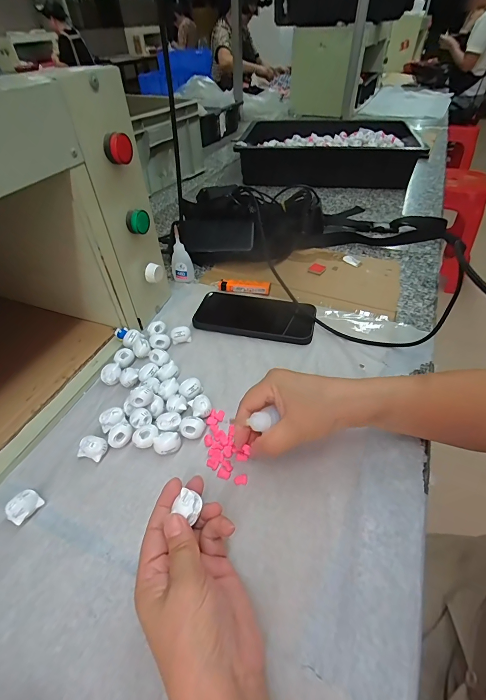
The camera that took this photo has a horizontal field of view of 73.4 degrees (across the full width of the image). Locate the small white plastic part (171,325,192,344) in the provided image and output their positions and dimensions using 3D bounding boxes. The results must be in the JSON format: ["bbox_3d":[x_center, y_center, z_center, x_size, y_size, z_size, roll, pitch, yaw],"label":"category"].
[{"bbox_3d":[-0.081,-0.019,0.428,0.025,0.022,0.013,-10,46,-7],"label":"small white plastic part"}]

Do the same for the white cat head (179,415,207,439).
[{"bbox_3d":[-0.051,0.080,0.333,0.026,0.019,0.020,-19,48,-15],"label":"white cat head"}]

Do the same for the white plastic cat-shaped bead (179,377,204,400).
[{"bbox_3d":[-0.060,0.045,0.370,0.022,0.016,0.023,10,47,12],"label":"white plastic cat-shaped bead"}]

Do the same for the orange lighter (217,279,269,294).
[{"bbox_3d":[0.002,-0.100,0.510,0.079,0.016,0.018,6,46,8],"label":"orange lighter"}]

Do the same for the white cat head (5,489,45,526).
[{"bbox_3d":[-0.191,0.137,0.285,0.019,0.016,0.025,27,53,26],"label":"white cat head"}]

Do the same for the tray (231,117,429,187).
[{"bbox_3d":[0.223,-0.550,0.901,0.437,0.090,0.309,4,46,7],"label":"tray"}]

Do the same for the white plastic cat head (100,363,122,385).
[{"bbox_3d":[-0.156,0.030,0.388,0.024,0.018,0.023,-1,46,1],"label":"white plastic cat head"}]

